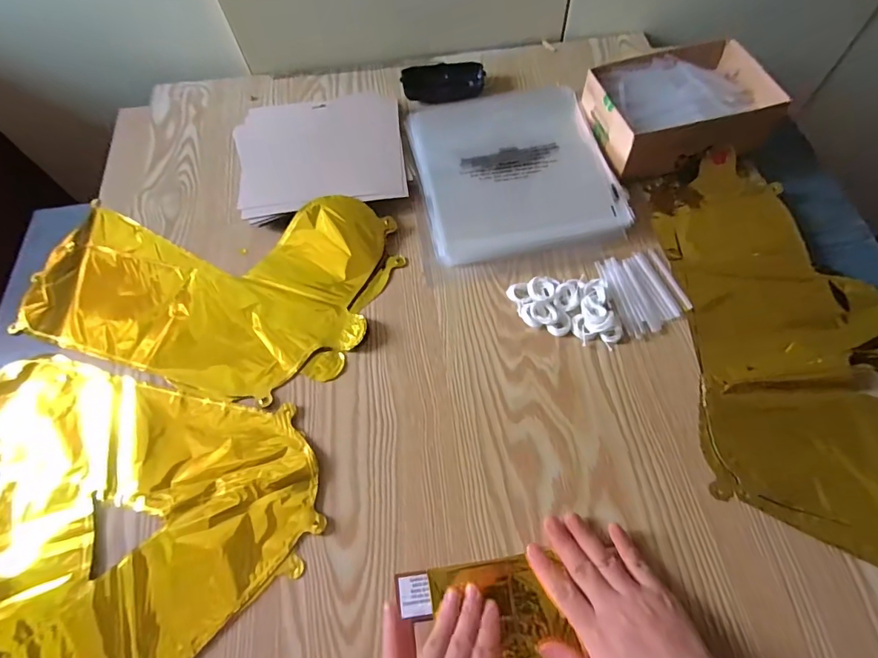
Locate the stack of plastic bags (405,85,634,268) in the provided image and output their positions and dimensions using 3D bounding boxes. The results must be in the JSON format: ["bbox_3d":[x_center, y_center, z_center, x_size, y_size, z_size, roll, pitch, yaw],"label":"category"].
[{"bbox_3d":[0.082,-0.198,0.551,0.214,0.028,0.242,-11,63,-2],"label":"stack of plastic bags"}]

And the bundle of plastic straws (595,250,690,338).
[{"bbox_3d":[0.213,-0.041,0.478,0.076,0.009,0.092,-15,64,-4],"label":"bundle of plastic straws"}]

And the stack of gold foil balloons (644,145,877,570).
[{"bbox_3d":[0.337,0.002,0.442,0.198,0.020,0.419,0,63,3],"label":"stack of gold foil balloons"}]

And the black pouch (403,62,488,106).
[{"bbox_3d":[0.006,-0.343,0.639,0.110,0.020,0.055,-12,63,-3],"label":"black pouch"}]

